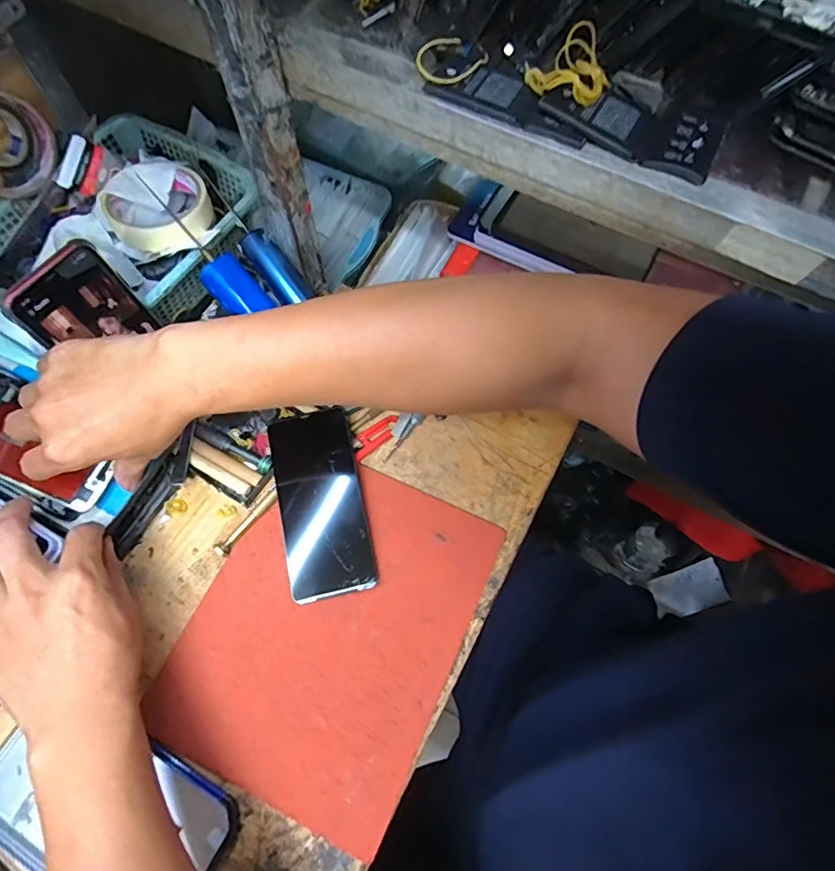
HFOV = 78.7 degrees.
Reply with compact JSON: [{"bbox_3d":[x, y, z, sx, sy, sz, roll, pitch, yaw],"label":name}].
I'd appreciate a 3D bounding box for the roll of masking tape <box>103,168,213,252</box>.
[{"bbox_3d":[-0.231,-0.201,0.465,0.089,0.027,0.081,1,68,-1],"label":"roll of masking tape"}]

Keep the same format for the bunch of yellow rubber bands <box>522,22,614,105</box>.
[{"bbox_3d":[0.088,-0.214,0.296,0.049,0.027,0.043,18,68,6],"label":"bunch of yellow rubber bands"}]

